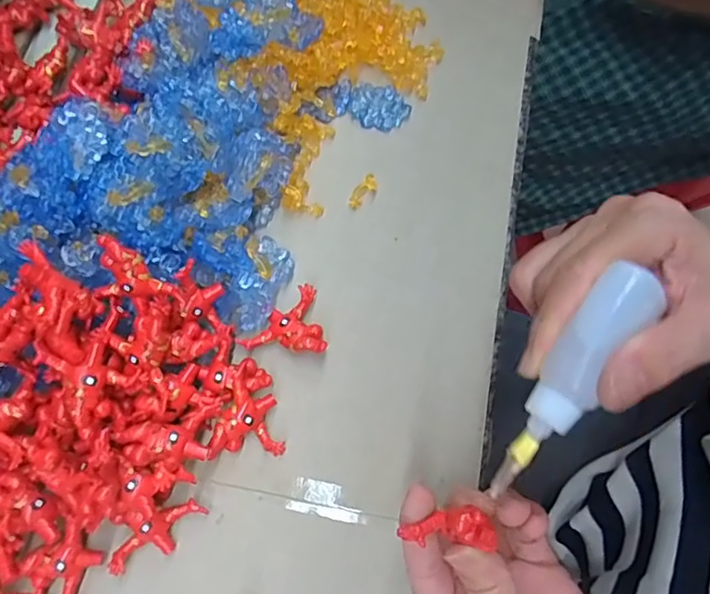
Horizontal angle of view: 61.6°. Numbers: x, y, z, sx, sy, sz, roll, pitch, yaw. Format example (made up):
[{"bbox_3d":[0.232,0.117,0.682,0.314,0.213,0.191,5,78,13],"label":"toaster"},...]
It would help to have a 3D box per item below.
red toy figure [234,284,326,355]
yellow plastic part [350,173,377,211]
[{"bbox_3d":[-0.038,0.012,0.326,0.046,0.013,0.037,3,71,0],"label":"red toy figure"},{"bbox_3d":[0.005,-0.063,0.356,0.010,0.004,0.023,37,75,11],"label":"yellow plastic part"}]

